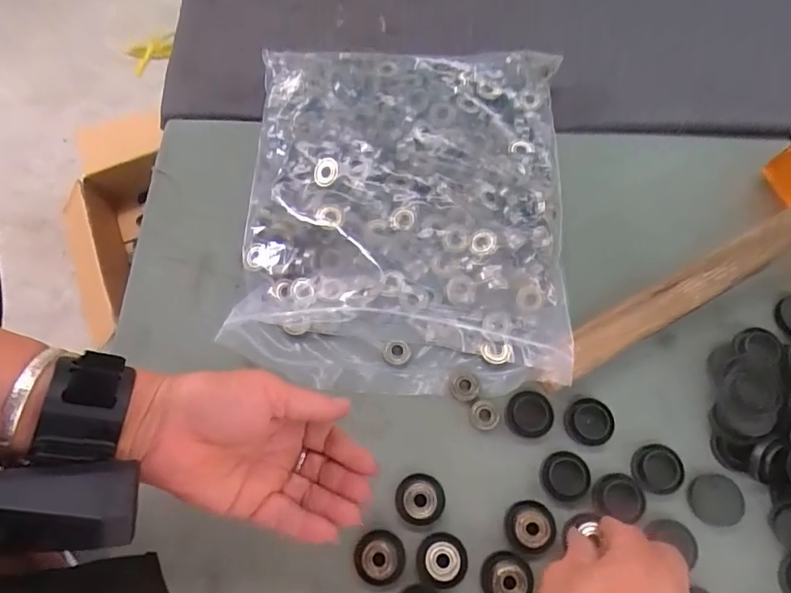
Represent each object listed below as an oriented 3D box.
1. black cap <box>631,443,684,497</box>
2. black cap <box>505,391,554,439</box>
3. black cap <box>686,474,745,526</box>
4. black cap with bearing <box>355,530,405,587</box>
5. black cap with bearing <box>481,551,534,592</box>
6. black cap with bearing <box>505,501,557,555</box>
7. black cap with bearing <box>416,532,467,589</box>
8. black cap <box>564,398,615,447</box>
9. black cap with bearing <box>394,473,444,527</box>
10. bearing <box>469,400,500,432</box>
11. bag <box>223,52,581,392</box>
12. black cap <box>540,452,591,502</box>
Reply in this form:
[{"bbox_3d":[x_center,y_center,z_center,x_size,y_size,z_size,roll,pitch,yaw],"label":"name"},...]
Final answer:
[{"bbox_3d":[0.177,0.117,0.341,0.032,0.004,0.031,0,71,0],"label":"black cap"},{"bbox_3d":[0.094,0.082,0.353,0.031,0.006,0.030,5,71,2],"label":"black cap"},{"bbox_3d":[0.213,0.136,0.338,0.034,0.006,0.031,0,71,0],"label":"black cap"},{"bbox_3d":[-0.010,0.165,0.321,0.031,0.012,0.030,0,71,0],"label":"black cap with bearing"},{"bbox_3d":[0.070,0.178,0.318,0.030,0.011,0.031,0,71,0],"label":"black cap with bearing"},{"bbox_3d":[0.088,0.149,0.327,0.031,0.011,0.030,0,71,0],"label":"black cap with bearing"},{"bbox_3d":[0.030,0.168,0.322,0.031,0.010,0.031,0,71,0],"label":"black cap with bearing"},{"bbox_3d":[0.135,0.087,0.352,0.031,0.004,0.032,0,71,0],"label":"black cap"},{"bbox_3d":[0.016,0.133,0.333,0.032,0.010,0.031,0,71,0],"label":"black cap with bearing"},{"bbox_3d":[0.062,0.083,0.354,0.020,0.005,0.021,0,71,0],"label":"bearing"},{"bbox_3d":[0.005,-0.070,0.379,0.229,0.055,0.268,2,71,1],"label":"bag"},{"bbox_3d":[0.114,0.120,0.340,0.032,0.005,0.030,0,71,0],"label":"black cap"}]

